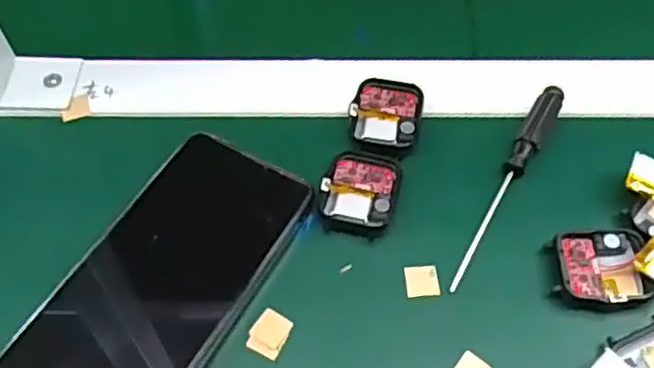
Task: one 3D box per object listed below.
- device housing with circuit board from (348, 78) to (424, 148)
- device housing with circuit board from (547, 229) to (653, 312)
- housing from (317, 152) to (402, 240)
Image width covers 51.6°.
[{"bbox_3d":[0.033,-0.040,0.369,0.037,0.006,0.043,7,57,6],"label":"device housing with circuit board"},{"bbox_3d":[0.129,0.040,0.319,0.043,0.011,0.038,-3,57,0],"label":"device housing with circuit board"},{"bbox_3d":[0.016,0.005,0.344,0.038,0.008,0.045,9,58,8],"label":"housing"}]

